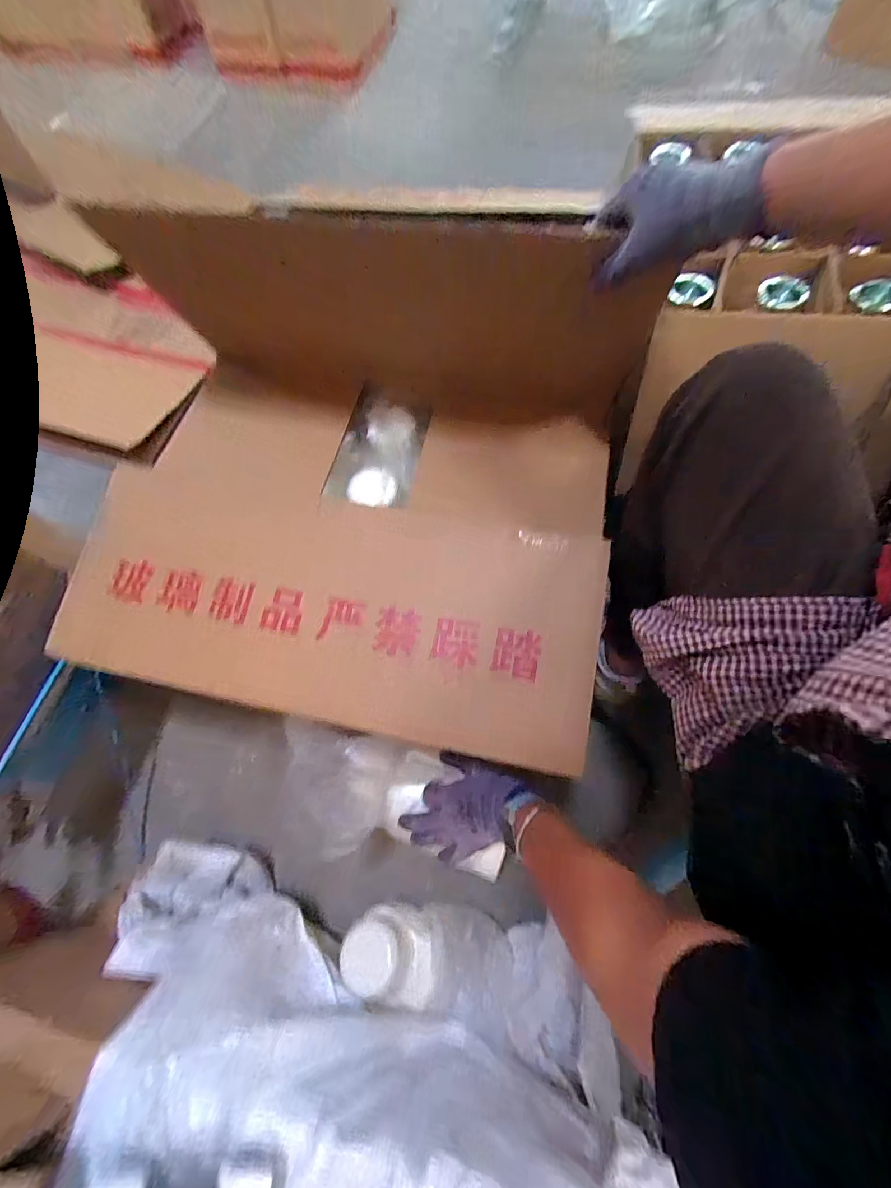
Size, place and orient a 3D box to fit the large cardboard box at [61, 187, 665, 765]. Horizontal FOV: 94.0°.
[{"bbox_3d":[-0.116,-0.155,0.468,0.610,0.258,0.540,14,68,6],"label":"large cardboard box"}]

